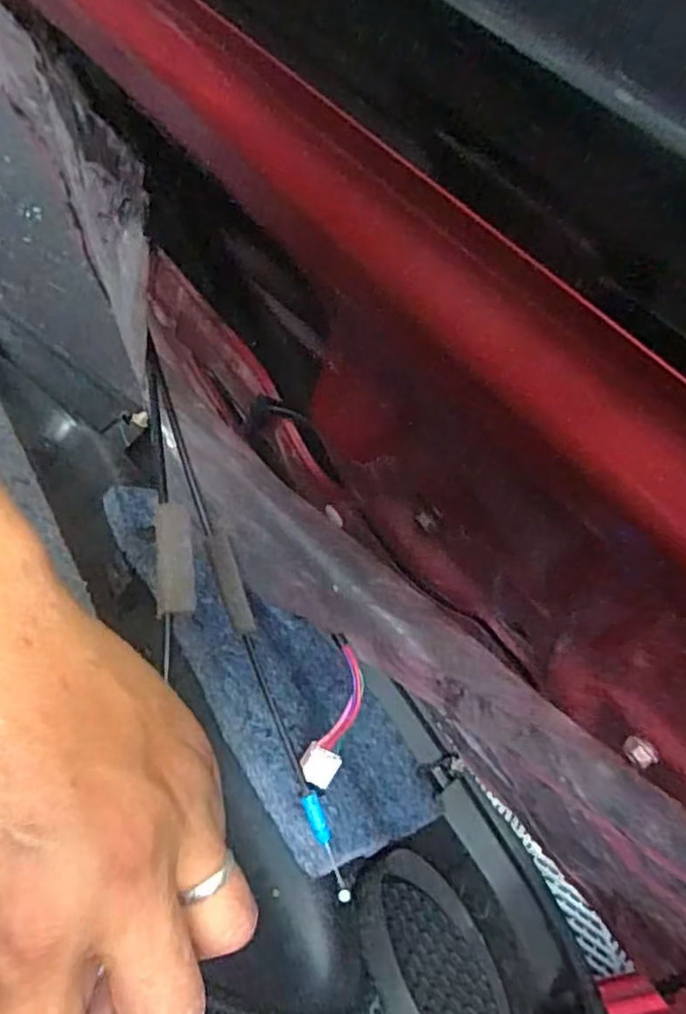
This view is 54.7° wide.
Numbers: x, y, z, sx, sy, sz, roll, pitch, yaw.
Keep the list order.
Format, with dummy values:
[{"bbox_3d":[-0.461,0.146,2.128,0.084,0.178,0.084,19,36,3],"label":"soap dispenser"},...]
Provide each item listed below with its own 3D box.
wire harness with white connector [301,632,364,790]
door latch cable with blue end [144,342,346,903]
[{"bbox_3d":[-0.004,0.137,0.445,0.027,0.014,0.096,15,75,9],"label":"wire harness with white connector"},{"bbox_3d":[-0.049,0.056,0.329,0.010,0.011,0.284,-20,88,-11],"label":"door latch cable with blue end"}]

